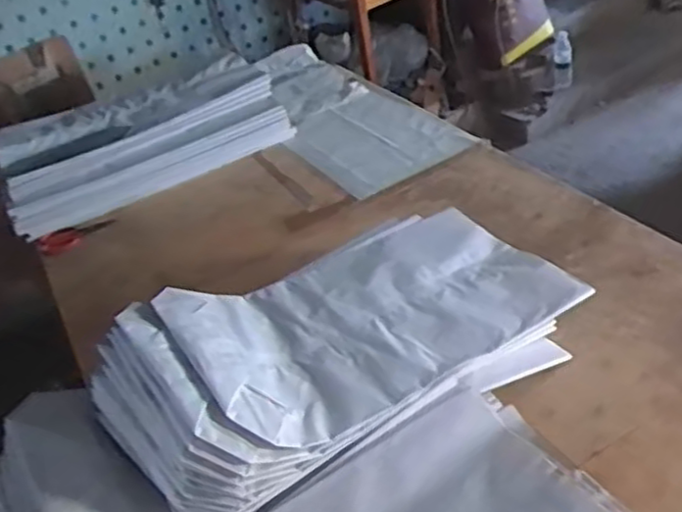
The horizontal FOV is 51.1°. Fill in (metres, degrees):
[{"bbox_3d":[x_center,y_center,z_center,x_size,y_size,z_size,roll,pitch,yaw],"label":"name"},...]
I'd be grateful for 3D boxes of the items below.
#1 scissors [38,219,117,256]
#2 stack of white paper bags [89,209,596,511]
[{"bbox_3d":[-0.658,-0.055,1.769,0.219,0.064,0.021,-25,-12,11],"label":"scissors"},{"bbox_3d":[-0.009,0.102,1.119,0.724,0.184,0.423,-28,38,-18],"label":"stack of white paper bags"}]

